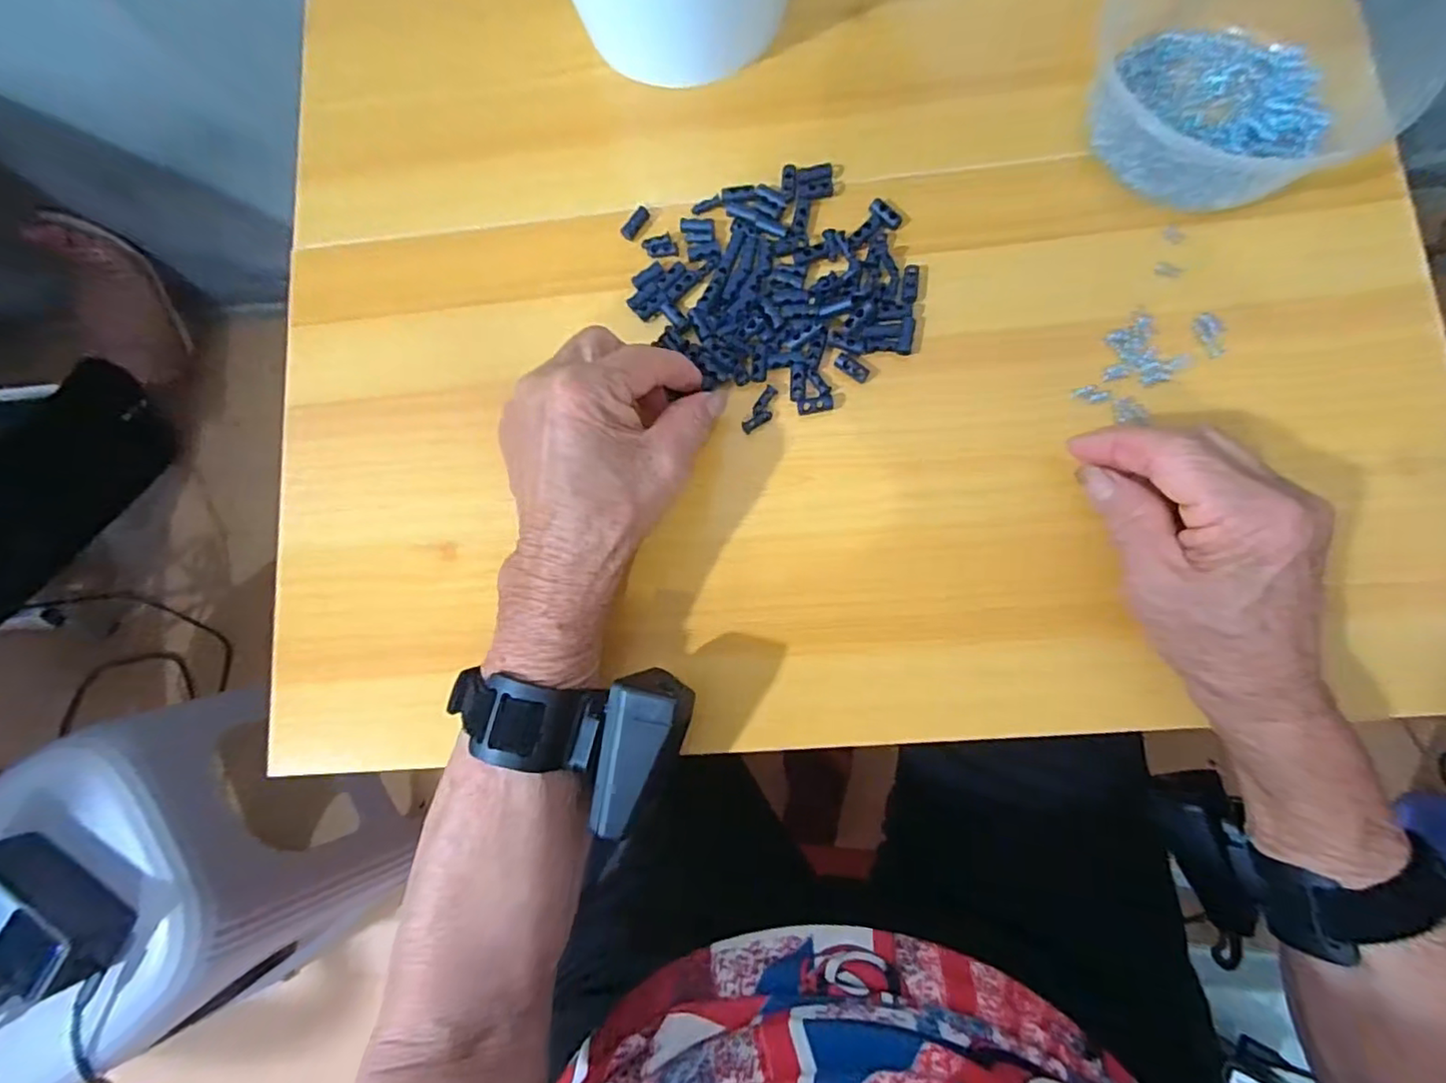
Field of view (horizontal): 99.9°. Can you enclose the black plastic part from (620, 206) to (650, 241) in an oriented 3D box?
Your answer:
[{"bbox_3d":[-0.047,-0.172,0.329,0.008,0.005,0.018,43,99,9],"label":"black plastic part"}]

